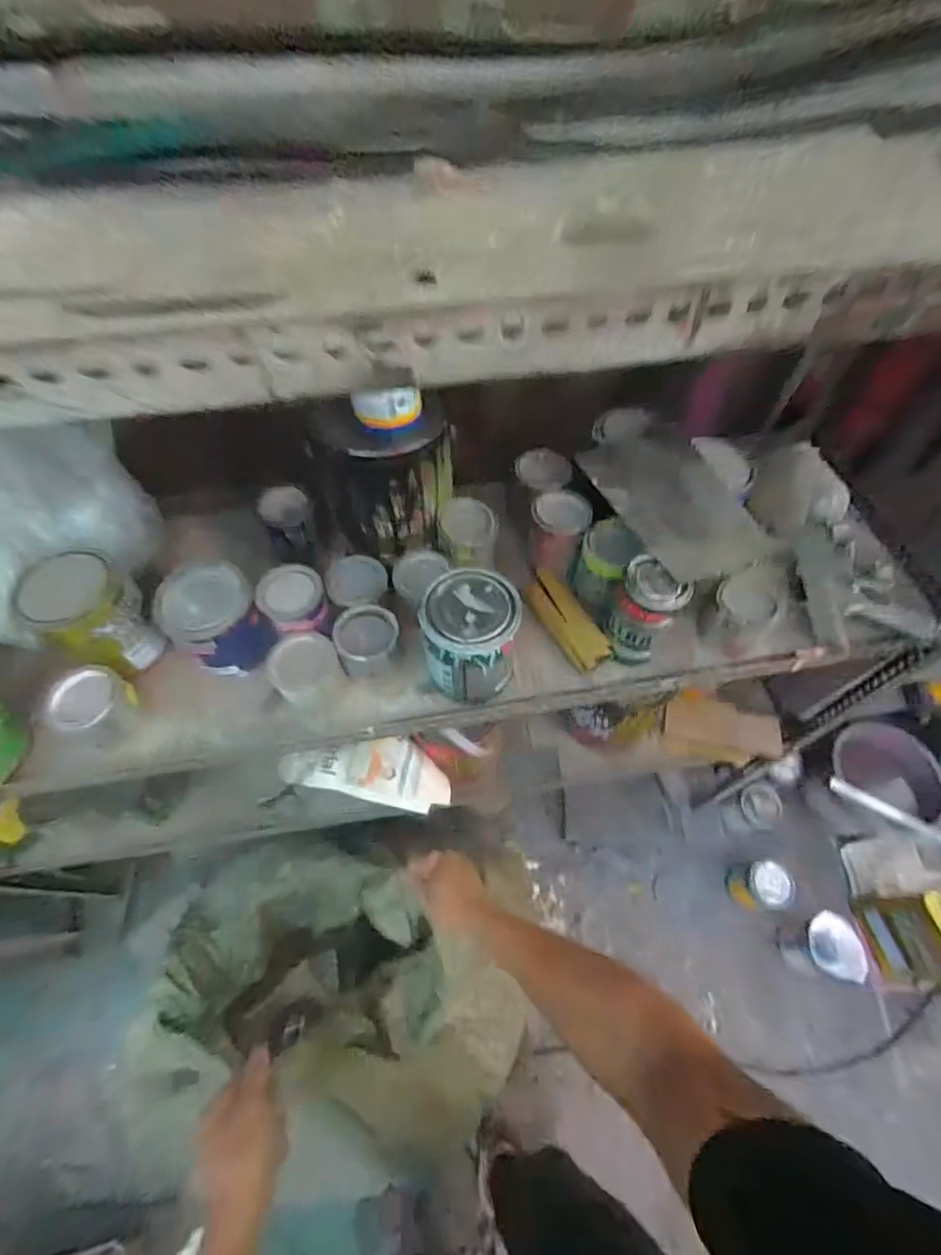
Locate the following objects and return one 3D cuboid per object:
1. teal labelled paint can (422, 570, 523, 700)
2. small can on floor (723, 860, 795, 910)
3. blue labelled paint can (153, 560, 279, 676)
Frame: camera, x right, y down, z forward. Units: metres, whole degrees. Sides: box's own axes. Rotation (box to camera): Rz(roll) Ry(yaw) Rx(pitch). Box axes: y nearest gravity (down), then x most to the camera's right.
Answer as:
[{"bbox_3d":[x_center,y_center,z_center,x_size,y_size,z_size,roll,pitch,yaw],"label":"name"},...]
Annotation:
[{"bbox_3d":[-0.001,0.020,0.582,0.100,0.127,0.108,1,58,-1],"label":"teal labelled paint can"},{"bbox_3d":[0.685,0.610,1.235,0.090,0.113,0.101,-7,58,-6],"label":"small can on floor"},{"bbox_3d":[-0.298,-0.007,0.617,0.098,0.099,0.095,1,58,-1],"label":"blue labelled paint can"}]

